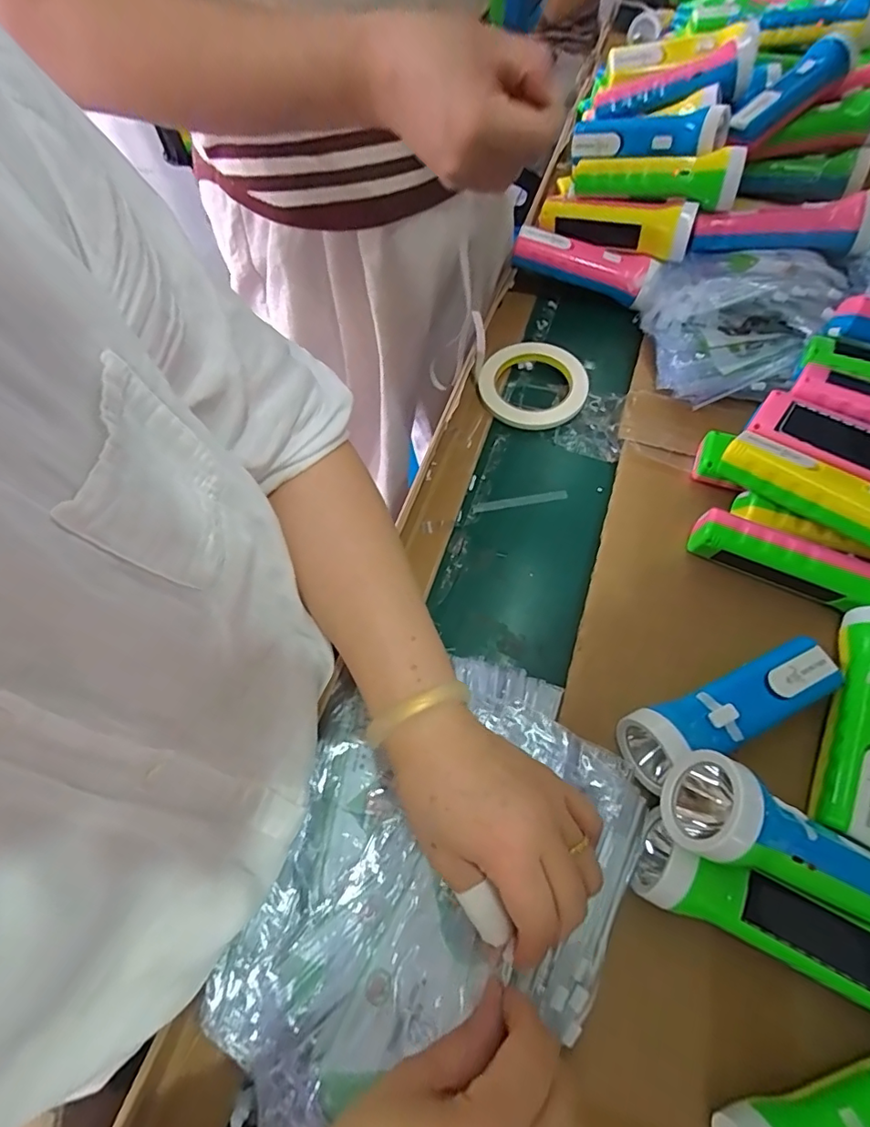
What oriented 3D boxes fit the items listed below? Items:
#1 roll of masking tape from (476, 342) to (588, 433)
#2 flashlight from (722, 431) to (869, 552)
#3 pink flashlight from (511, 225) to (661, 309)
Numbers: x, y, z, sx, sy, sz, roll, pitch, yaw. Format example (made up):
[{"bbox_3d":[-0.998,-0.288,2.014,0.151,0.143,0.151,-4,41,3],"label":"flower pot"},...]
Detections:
[{"bbox_3d":[0.104,-0.187,0.551,0.109,0.030,0.100,0,62,1],"label":"roll of masking tape"},{"bbox_3d":[0.301,-0.050,0.392,0.042,0.056,0.160,-40,68,-18],"label":"flashlight"},{"bbox_3d":[0.169,-0.342,0.597,0.155,0.047,0.048,20,64,11],"label":"pink flashlight"}]

